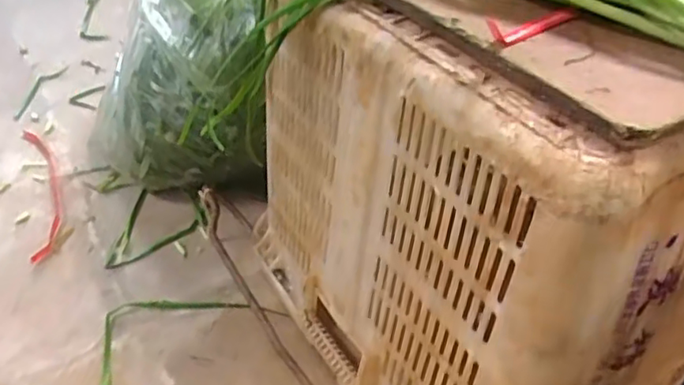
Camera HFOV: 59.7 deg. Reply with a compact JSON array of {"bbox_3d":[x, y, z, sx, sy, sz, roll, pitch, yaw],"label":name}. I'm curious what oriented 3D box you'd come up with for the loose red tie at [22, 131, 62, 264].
[{"bbox_3d":[-0.424,-0.008,0.843,0.040,0.005,0.290,-16,44,-18],"label":"loose red tie"}]

